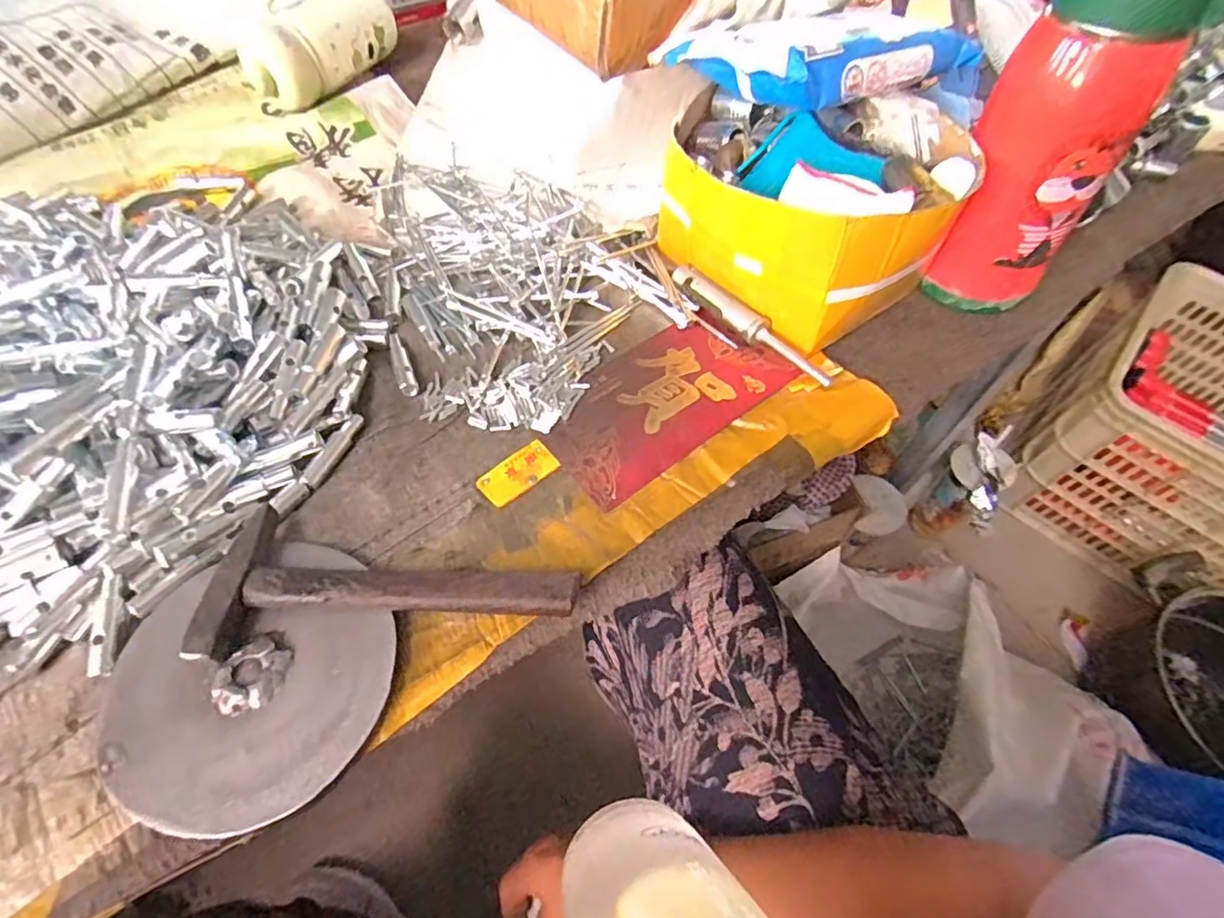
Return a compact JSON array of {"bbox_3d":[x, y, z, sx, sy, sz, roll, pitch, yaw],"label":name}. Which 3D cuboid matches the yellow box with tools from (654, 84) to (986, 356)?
[{"bbox_3d":[0.126,-0.172,0.391,0.136,0.095,0.169,-36,66,-21],"label":"yellow box with tools"}]

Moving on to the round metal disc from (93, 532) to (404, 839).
[{"bbox_3d":[-0.167,0.100,0.273,0.123,0.021,0.123,1,59,-1],"label":"round metal disc"}]

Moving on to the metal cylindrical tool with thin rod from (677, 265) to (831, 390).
[{"bbox_3d":[0.090,-0.091,0.391,0.017,0.015,0.135,-38,67,-21],"label":"metal cylindrical tool with thin rod"}]

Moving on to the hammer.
[{"bbox_3d":[-0.104,0.067,0.290,0.170,0.026,0.071,4,59,1],"label":"hammer"}]

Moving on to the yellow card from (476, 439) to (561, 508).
[{"bbox_3d":[-0.054,0.008,0.342,0.045,0.004,0.024,-37,67,-21],"label":"yellow card"}]

